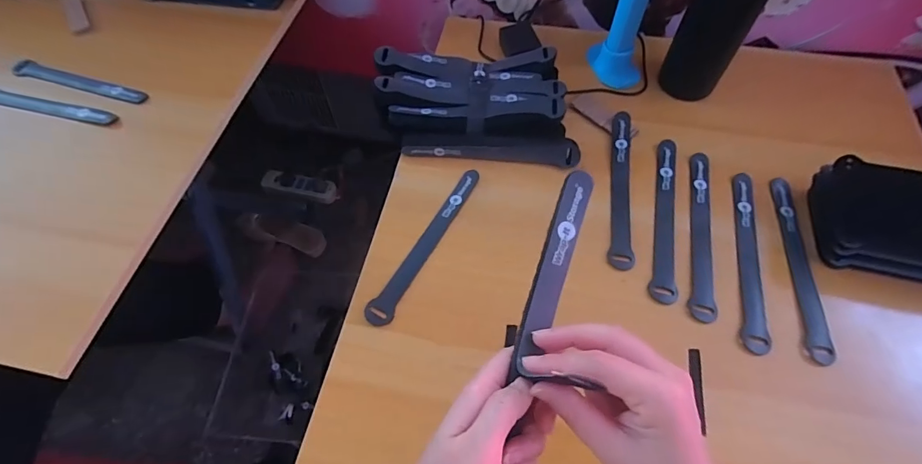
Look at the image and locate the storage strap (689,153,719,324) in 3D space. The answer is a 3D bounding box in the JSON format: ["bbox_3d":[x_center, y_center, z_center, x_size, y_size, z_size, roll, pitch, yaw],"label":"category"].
[{"bbox_3d":[0.244,-0.004,0.437,0.022,0.004,0.198,12,58,9],"label":"storage strap"}]

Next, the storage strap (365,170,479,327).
[{"bbox_3d":[-0.033,0.009,0.440,0.024,0.005,0.195,24,61,16],"label":"storage strap"}]

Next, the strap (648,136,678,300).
[{"bbox_3d":[0.213,-0.020,0.447,0.022,0.004,0.200,13,59,9],"label":"strap"}]

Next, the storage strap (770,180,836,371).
[{"bbox_3d":[0.326,0.027,0.416,0.023,0.007,0.195,8,59,6],"label":"storage strap"}]

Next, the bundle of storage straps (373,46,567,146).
[{"bbox_3d":[0.010,-0.161,0.516,0.221,0.048,0.132,1,57,2],"label":"bundle of storage straps"}]

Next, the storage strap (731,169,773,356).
[{"bbox_3d":[0.283,0.022,0.420,0.023,0.004,0.195,13,59,9],"label":"storage strap"}]

